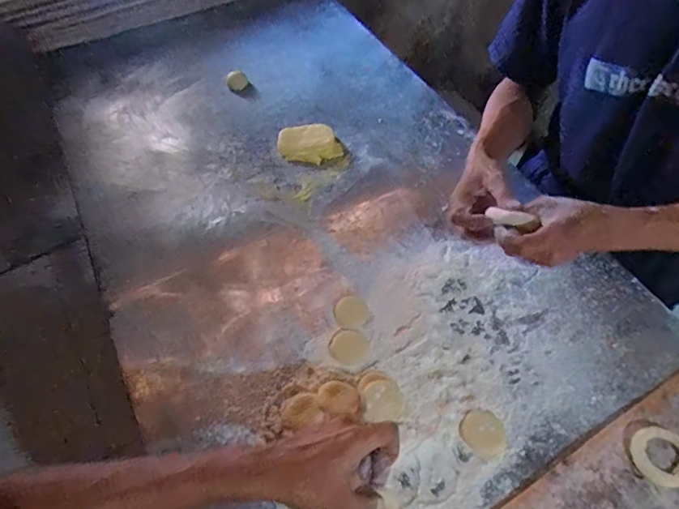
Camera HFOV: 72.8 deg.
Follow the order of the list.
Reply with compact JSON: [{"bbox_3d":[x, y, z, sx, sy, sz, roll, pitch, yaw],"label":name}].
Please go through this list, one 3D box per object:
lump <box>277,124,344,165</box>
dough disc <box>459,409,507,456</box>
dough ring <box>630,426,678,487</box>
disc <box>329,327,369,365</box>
[{"bbox_3d":[-0.049,-0.178,0.741,0.098,0.021,0.071,-6,54,-3],"label":"lump"},{"bbox_3d":[0.157,0.194,0.503,0.049,0.011,0.047,0,54,1],"label":"dough disc"},{"bbox_3d":[0.332,0.206,0.471,0.057,0.010,0.055,0,54,1],"label":"dough ring"},{"bbox_3d":[0.012,0.110,0.554,0.045,0.004,0.046,0,54,1],"label":"disc"}]

